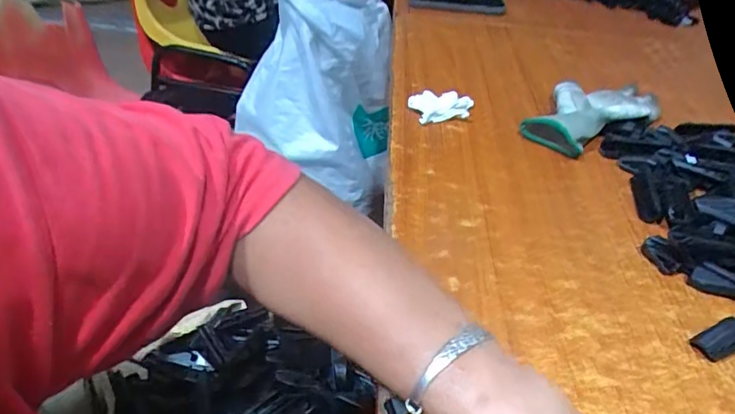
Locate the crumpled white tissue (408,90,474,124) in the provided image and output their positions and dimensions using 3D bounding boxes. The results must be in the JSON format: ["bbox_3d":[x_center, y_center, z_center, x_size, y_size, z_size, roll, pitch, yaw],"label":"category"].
[{"bbox_3d":[0.086,-0.115,0.579,0.075,0.020,0.050,5,39,-1],"label":"crumpled white tissue"}]

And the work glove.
[{"bbox_3d":[0.267,-0.115,0.584,0.202,0.040,0.097,-20,46,-27],"label":"work glove"}]

